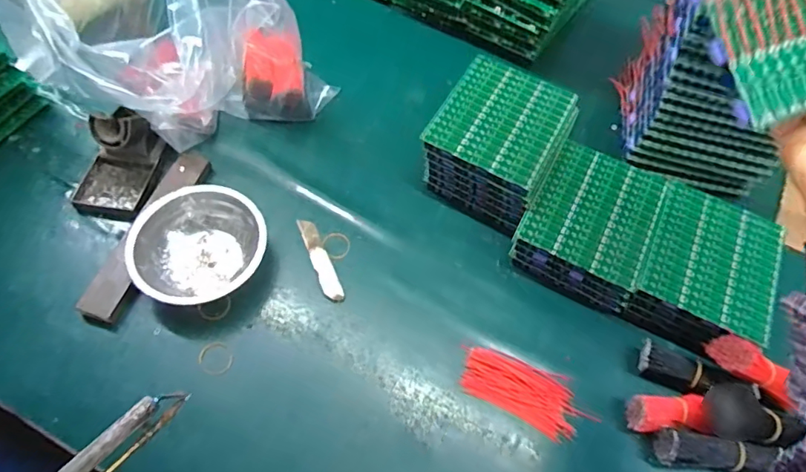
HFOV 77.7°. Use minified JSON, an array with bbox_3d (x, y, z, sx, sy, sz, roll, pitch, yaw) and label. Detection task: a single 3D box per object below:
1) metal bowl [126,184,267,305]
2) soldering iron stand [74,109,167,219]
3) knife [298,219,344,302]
[{"bbox_3d":[-0.204,0.009,0.507,0.128,0.043,0.114,-19,64,-14],"label":"metal bowl"},{"bbox_3d":[-0.309,-0.083,0.535,0.074,0.060,0.114,10,60,1],"label":"soldering iron stand"},{"bbox_3d":[-0.087,0.024,0.527,0.019,0.004,0.099,-20,64,-15],"label":"knife"}]

